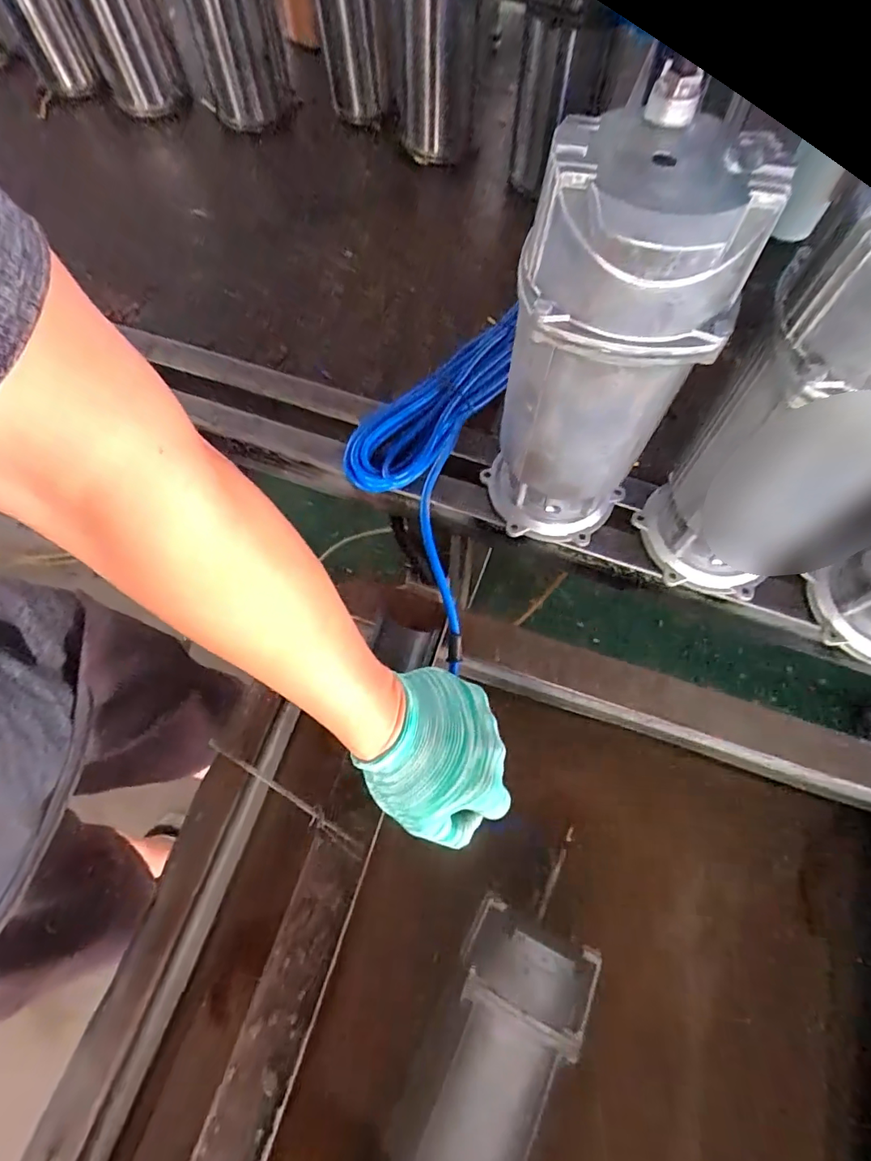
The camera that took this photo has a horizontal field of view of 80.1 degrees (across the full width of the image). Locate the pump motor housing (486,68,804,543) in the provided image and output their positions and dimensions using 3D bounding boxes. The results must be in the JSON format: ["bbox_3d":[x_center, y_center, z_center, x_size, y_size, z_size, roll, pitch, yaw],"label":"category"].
[{"bbox_3d":[0.113,-0.147,0.389,0.125,0.291,0.111,19,68,8],"label":"pump motor housing"}]

